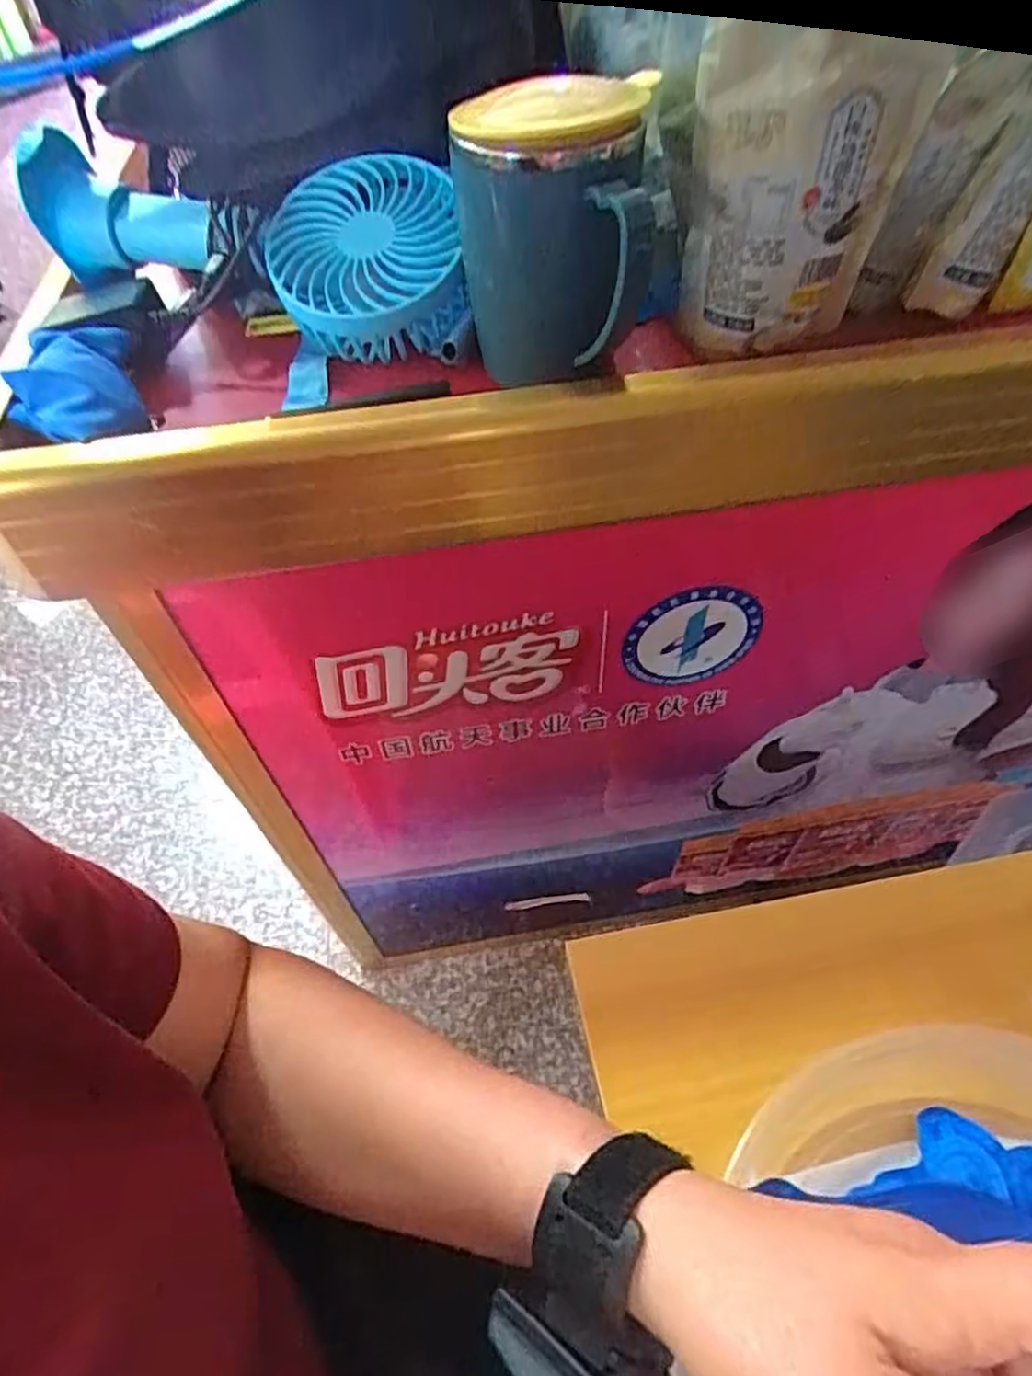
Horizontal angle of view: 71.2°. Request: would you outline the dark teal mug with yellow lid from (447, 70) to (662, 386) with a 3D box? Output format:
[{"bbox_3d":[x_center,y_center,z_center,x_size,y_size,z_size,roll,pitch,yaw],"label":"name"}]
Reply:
[{"bbox_3d":[0.017,-0.203,0.319,0.081,0.111,0.091,-6,52,-2],"label":"dark teal mug with yellow lid"}]

